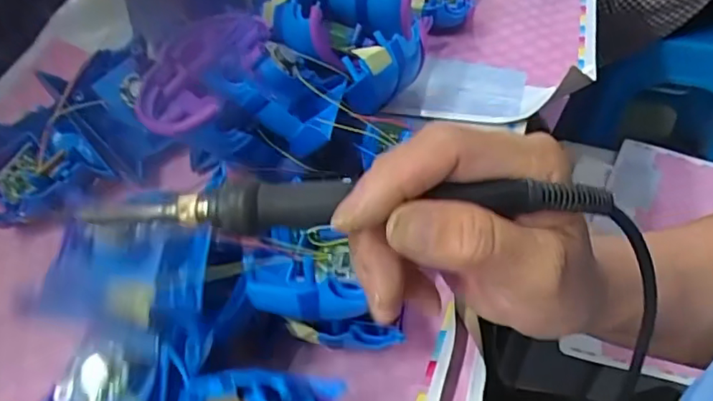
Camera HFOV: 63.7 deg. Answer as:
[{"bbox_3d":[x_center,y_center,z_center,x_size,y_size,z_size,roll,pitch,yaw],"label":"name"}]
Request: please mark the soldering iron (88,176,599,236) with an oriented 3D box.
[{"bbox_3d":[-0.008,0.000,0.212,0.196,0.017,0.015,-2,47,7],"label":"soldering iron"}]

